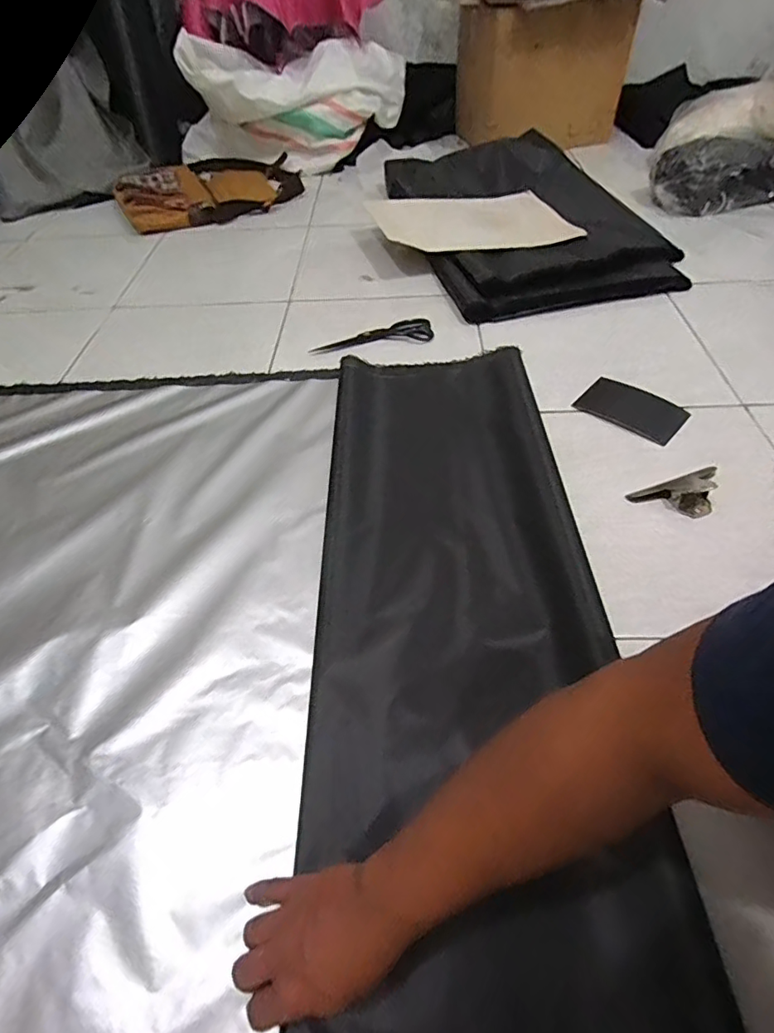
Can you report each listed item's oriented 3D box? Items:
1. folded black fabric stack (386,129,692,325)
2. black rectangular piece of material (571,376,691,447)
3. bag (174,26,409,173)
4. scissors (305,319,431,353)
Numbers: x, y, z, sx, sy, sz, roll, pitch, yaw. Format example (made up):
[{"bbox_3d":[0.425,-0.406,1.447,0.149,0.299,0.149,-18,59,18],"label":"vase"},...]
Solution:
[{"bbox_3d":[0.338,-0.771,1.227,0.546,0.078,0.796,-12,53,-6],"label":"folded black fabric stack"},{"bbox_3d":[0.408,-0.182,0.817,0.156,0.011,0.113,34,61,25],"label":"black rectangular piece of material"},{"bbox_3d":[-0.286,-1.260,1.506,0.718,0.280,0.222,-11,52,-5],"label":"bag"},{"bbox_3d":[-0.027,-0.352,0.967,0.240,0.010,0.067,-12,53,-6],"label":"scissors"}]

